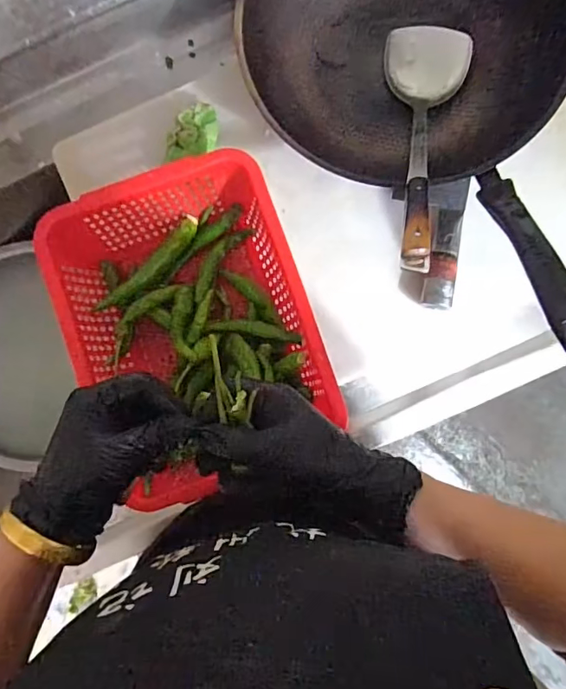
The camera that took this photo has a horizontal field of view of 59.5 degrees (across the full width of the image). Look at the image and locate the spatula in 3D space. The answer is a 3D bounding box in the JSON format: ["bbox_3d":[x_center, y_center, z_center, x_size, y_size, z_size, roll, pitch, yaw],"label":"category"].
[{"bbox_3d":[0.142,-0.202,0.486,0.086,0.047,0.327,8,60,1],"label":"spatula"}]

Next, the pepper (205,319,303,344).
[{"bbox_3d":[-0.030,-0.016,0.534,0.100,0.018,0.018,7,87,1],"label":"pepper"}]

